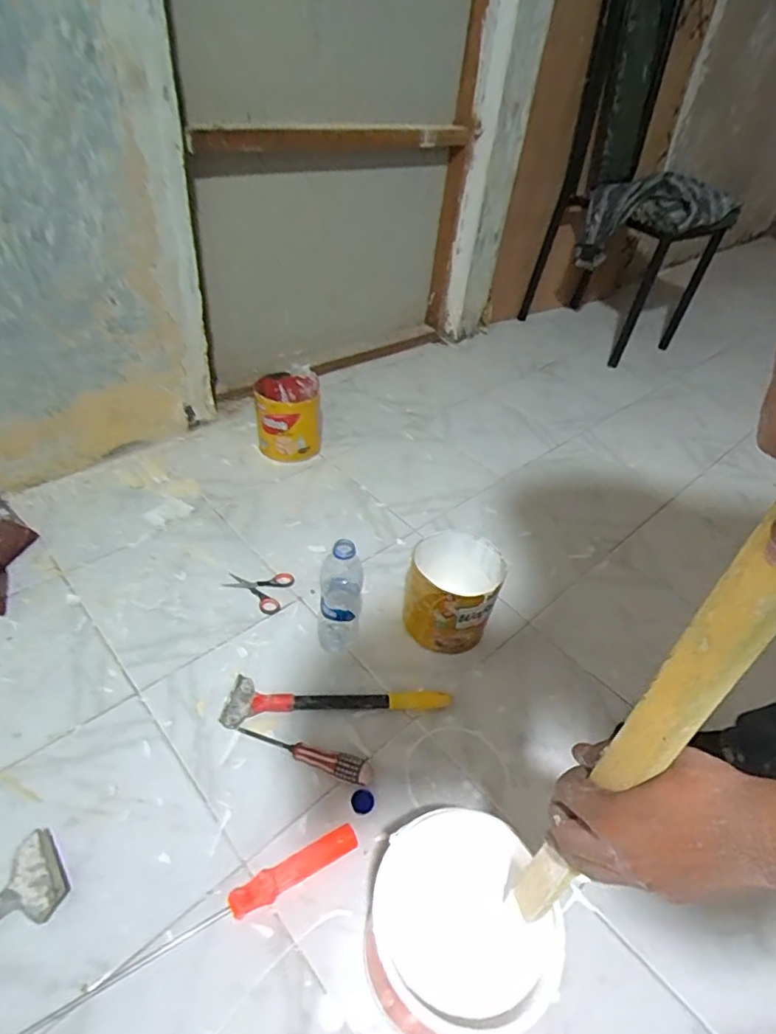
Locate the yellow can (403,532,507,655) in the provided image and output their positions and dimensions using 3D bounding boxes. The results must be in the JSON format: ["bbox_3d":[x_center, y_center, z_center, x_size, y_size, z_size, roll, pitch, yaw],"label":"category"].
[{"bbox_3d":[0.115,0.124,0.953,0.133,0.164,0.167,20,44,13],"label":"yellow can"}]

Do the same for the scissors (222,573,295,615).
[{"bbox_3d":[-0.244,0.127,1.019,0.121,0.011,0.094,16,43,10],"label":"scissors"}]

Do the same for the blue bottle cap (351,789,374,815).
[{"bbox_3d":[-0.035,0.388,0.753,0.030,0.010,0.028,4,43,-4],"label":"blue bottle cap"}]

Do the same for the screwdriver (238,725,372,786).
[{"bbox_3d":[-0.118,0.333,0.786,0.200,0.031,0.030,19,44,12],"label":"screwdriver"}]

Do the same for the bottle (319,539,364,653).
[{"bbox_3d":[-0.077,0.127,0.873,0.067,0.240,0.079,6,43,-1],"label":"bottle"}]

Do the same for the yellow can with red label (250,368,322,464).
[{"bbox_3d":[-0.231,-0.234,1.296,0.149,0.172,0.143,-6,44,-14],"label":"yellow can with red label"}]

